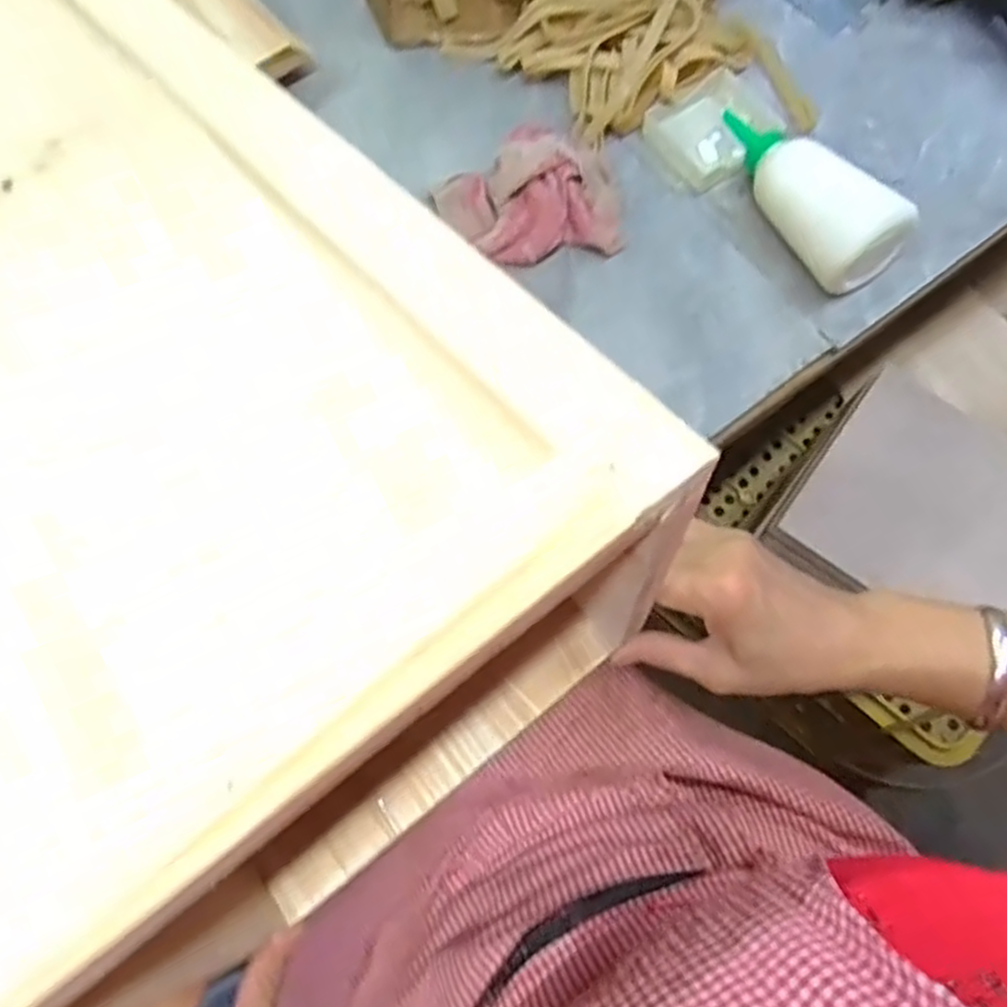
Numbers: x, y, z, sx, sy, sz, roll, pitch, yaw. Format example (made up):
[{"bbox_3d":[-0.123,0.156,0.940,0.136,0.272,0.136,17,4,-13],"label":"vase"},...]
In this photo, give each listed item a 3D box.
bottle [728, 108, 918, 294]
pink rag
[{"bbox_3d":[0.208,-0.220,0.492,0.062,0.056,0.156,-26,74,-6],"label":"bottle"},{"bbox_3d":[0.023,-0.210,0.513,0.113,0.044,0.110,-30,74,-7],"label":"pink rag"}]

